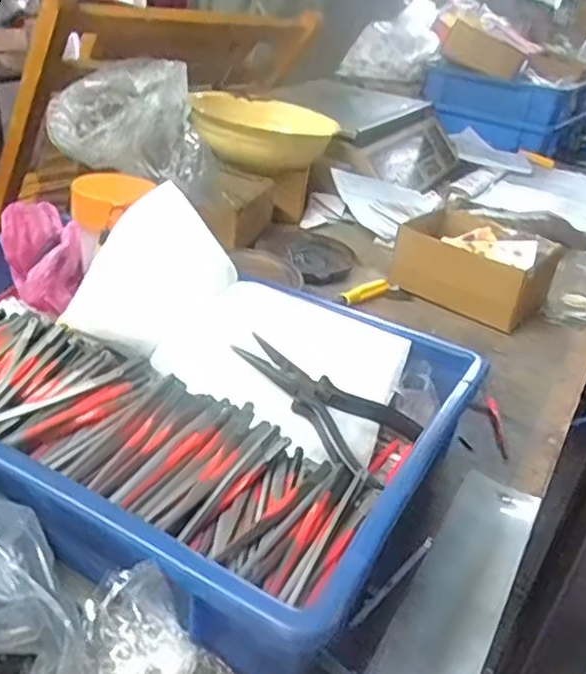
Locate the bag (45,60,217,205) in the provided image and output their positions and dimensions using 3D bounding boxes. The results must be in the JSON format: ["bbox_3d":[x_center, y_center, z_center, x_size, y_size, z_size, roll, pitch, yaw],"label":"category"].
[{"bbox_3d":[-0.176,-0.229,0.721,0.162,0.107,0.128,-4,32,-17],"label":"bag"}]

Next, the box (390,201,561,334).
[{"bbox_3d":[0.196,-0.079,0.730,0.148,0.072,0.116,24,35,26],"label":"box"}]

